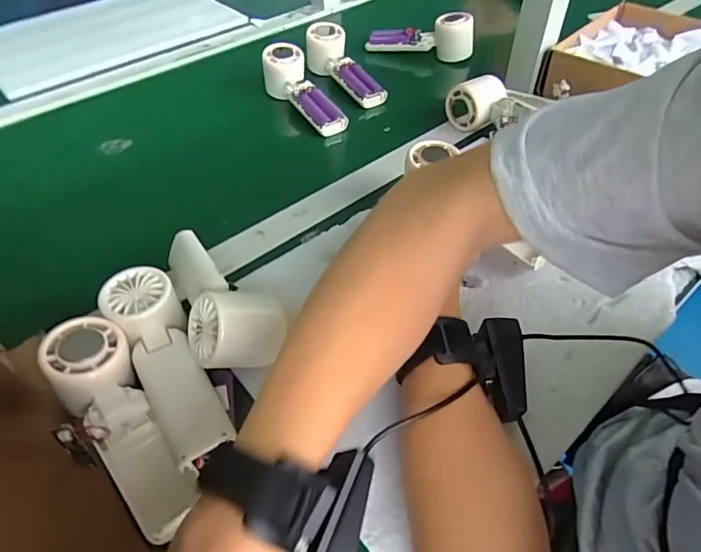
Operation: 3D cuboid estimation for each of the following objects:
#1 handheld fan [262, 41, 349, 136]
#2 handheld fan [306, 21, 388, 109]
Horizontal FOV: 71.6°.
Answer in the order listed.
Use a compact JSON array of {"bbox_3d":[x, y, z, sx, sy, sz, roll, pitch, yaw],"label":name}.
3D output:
[{"bbox_3d":[-0.062,-0.243,0.661,0.048,0.055,0.159,-30,70,-24],"label":"handheld fan"},{"bbox_3d":[-0.008,-0.297,0.707,0.052,0.051,0.155,-30,73,-24],"label":"handheld fan"}]

